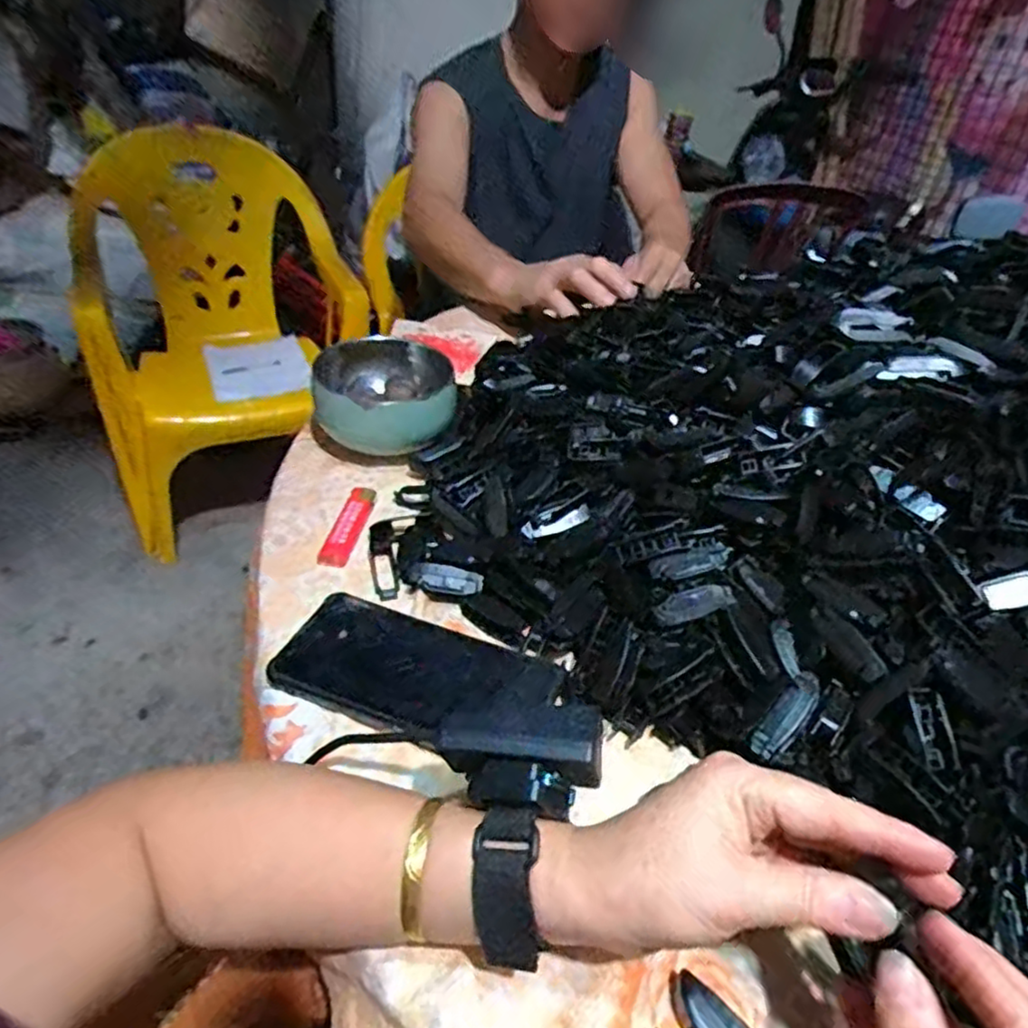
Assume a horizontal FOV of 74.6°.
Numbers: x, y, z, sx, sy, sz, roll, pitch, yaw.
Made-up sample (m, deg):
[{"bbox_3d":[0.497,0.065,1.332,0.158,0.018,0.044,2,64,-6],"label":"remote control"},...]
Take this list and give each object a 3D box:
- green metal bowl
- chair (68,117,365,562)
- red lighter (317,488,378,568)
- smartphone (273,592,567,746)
[{"bbox_3d":[-0.111,-0.103,0.580,0.118,0.060,0.101,-14,42,-23],"label":"green metal bowl"},{"bbox_3d":[-0.627,-0.394,1.488,0.530,0.695,0.524,-13,42,-22],"label":"chair"},{"bbox_3d":[-0.122,0.008,0.505,0.020,0.014,0.083,9,39,5],"label":"red lighter"},{"bbox_3d":[-0.058,0.093,0.402,0.157,0.013,0.080,18,40,16],"label":"smartphone"}]

